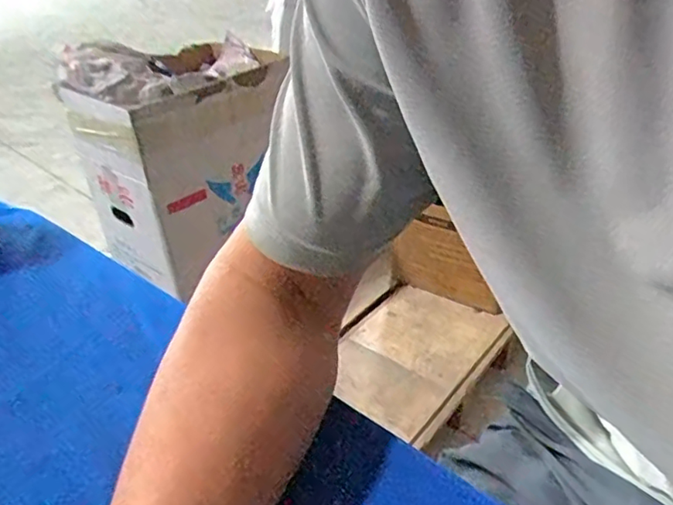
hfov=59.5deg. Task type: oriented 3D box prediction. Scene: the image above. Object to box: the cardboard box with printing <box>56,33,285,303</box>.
[{"bbox_3d":[-0.315,-0.199,1.268,0.303,0.400,0.405,19,40,29],"label":"cardboard box with printing"}]

